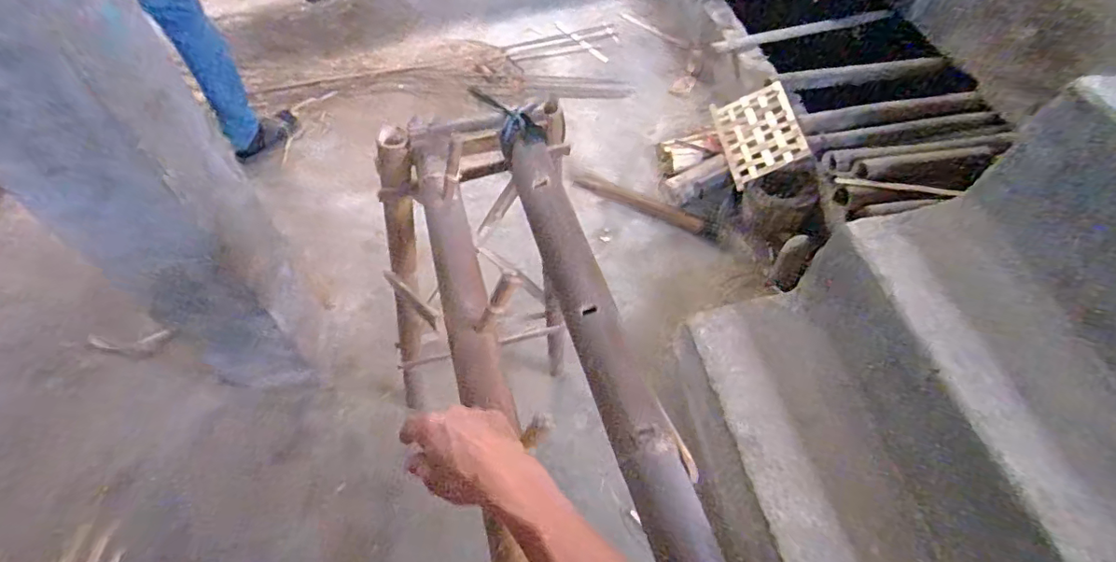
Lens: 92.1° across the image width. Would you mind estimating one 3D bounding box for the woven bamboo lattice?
[{"bbox_3d":[0.641,-0.488,1.737,0.235,0.024,0.382,-25,49,28],"label":"woven bamboo lattice"}]

